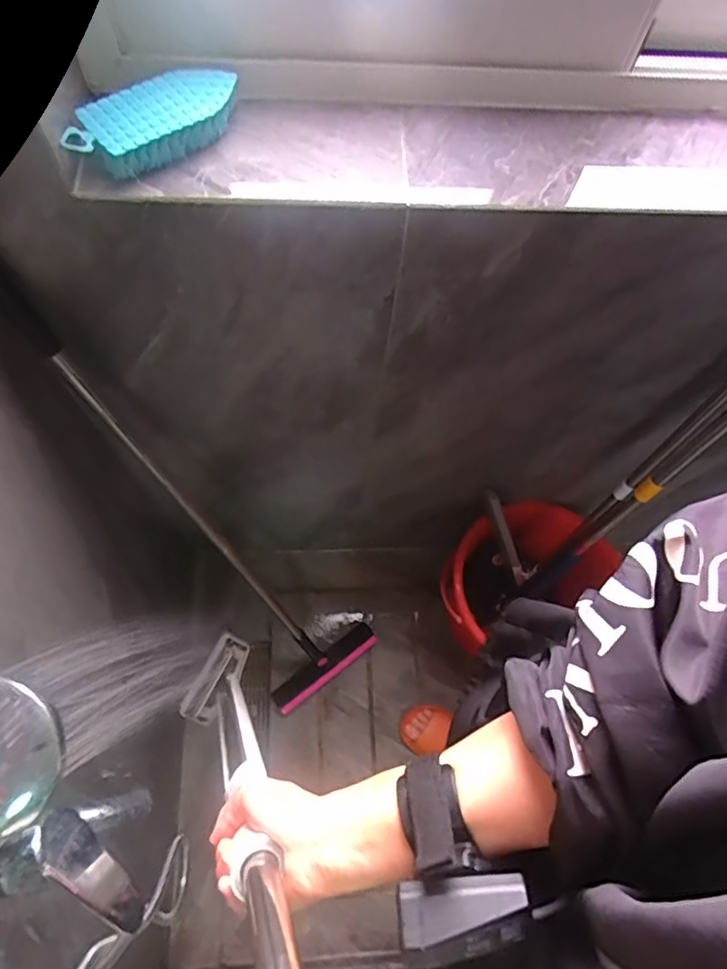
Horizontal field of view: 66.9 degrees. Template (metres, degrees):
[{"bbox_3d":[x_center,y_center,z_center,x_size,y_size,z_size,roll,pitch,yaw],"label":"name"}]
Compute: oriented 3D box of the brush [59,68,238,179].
[{"bbox_3d":[-0.164,-0.287,0.444,0.139,0.040,0.059,-38,70,-18],"label":"brush"}]

